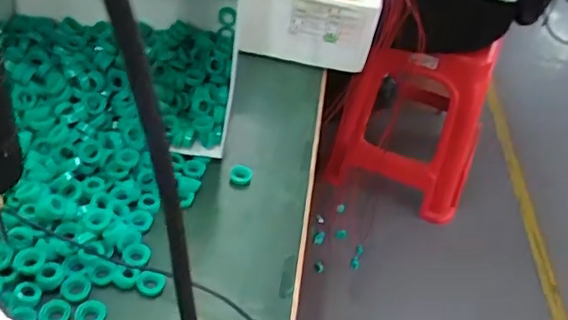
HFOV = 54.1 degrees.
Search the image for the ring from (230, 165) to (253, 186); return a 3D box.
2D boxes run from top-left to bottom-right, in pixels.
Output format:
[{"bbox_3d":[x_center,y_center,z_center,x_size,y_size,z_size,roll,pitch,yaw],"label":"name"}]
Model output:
[{"bbox_3d":[-0.044,0.016,0.574,0.023,0.011,0.020,4,42,-5],"label":"ring"}]

